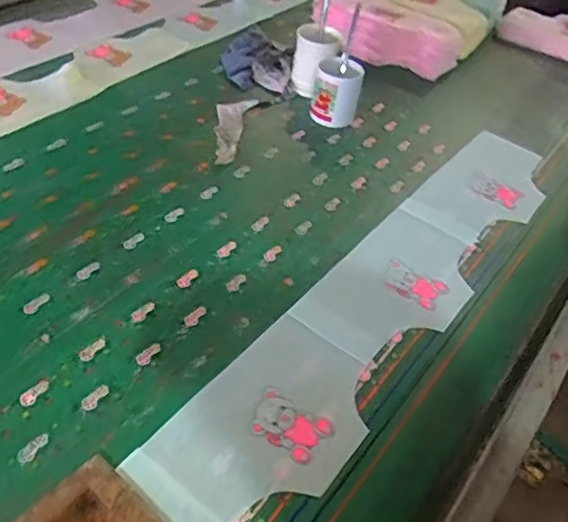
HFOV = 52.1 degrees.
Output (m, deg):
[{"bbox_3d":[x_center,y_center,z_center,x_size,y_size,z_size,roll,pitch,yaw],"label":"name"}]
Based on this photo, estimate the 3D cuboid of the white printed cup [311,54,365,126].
[{"bbox_3d":[0.093,-0.299,1.033,0.083,0.096,0.079,3,43,-3],"label":"white printed cup"}]

